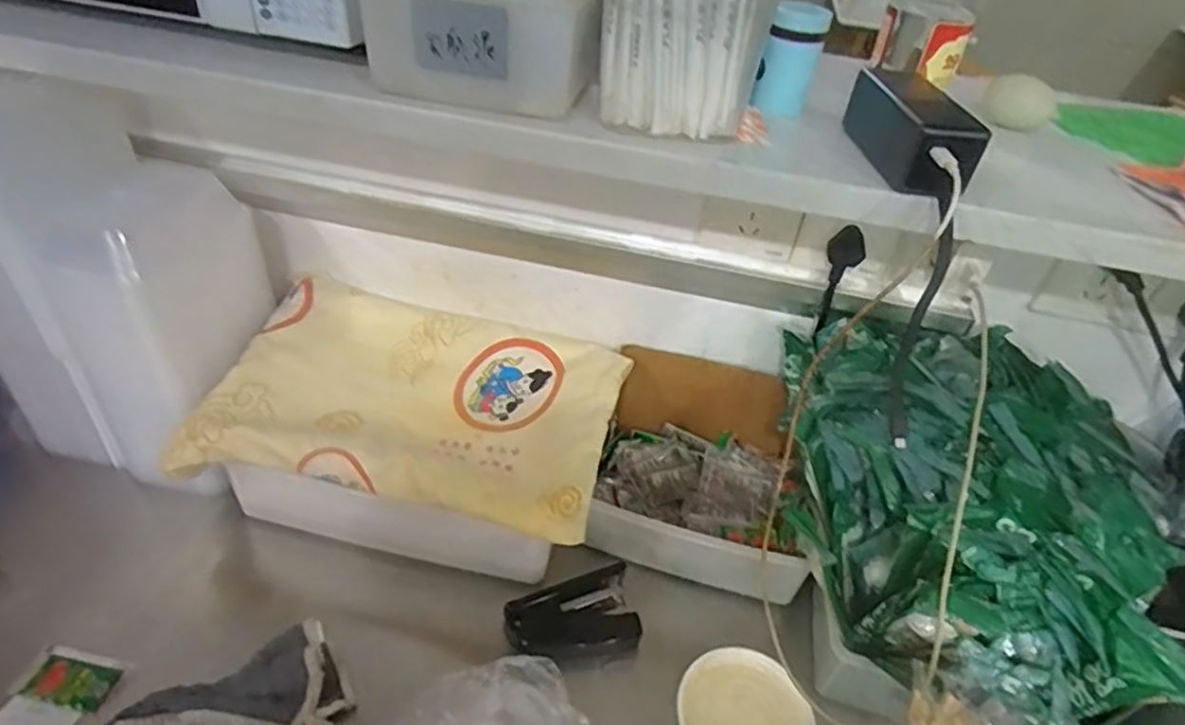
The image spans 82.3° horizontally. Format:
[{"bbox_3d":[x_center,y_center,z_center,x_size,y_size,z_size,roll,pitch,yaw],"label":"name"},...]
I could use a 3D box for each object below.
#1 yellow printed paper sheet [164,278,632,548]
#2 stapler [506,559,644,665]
[{"bbox_3d":[-0.167,0.036,0.676,0.367,0.043,0.244,11,40,4],"label":"yellow printed paper sheet"},{"bbox_3d":[-0.017,0.243,0.642,0.119,0.029,0.072,-10,43,-19],"label":"stapler"}]

